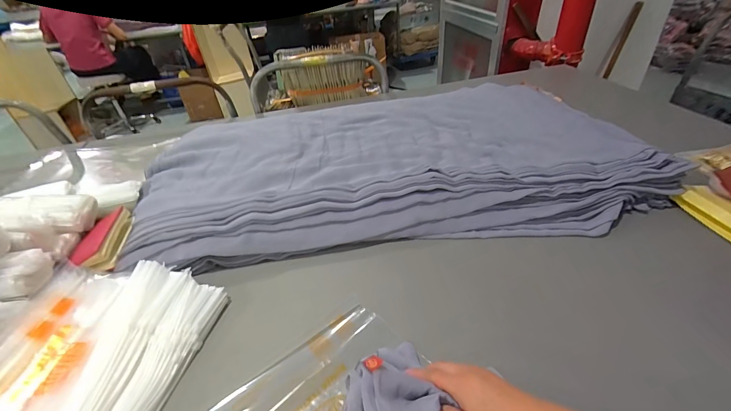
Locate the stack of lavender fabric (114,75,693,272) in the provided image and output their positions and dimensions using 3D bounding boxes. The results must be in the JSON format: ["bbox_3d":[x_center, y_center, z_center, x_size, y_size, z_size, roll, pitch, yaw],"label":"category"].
[{"bbox_3d":[0.042,-0.109,0.808,1.084,0.073,0.570,-9,38,-3],"label":"stack of lavender fabric"}]

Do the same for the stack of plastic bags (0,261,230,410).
[{"bbox_3d":[-0.393,0.216,0.456,0.274,0.073,0.307,3,39,11],"label":"stack of plastic bags"}]

